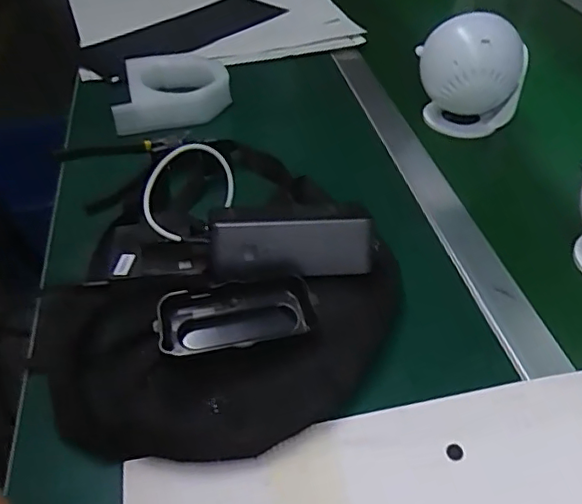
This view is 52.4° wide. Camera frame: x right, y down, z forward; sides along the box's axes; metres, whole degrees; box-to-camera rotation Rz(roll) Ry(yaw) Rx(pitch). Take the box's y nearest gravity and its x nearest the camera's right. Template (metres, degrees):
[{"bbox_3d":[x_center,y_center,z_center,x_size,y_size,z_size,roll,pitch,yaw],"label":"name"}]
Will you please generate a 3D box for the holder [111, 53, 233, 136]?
[{"bbox_3d":[-0.147,-0.195,0.714,0.136,0.042,0.132,-10,43,-12],"label":"holder"}]

